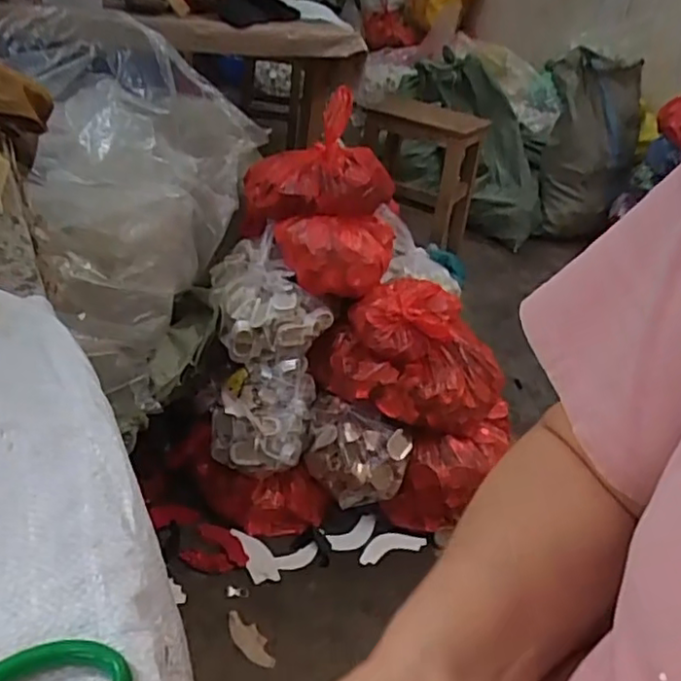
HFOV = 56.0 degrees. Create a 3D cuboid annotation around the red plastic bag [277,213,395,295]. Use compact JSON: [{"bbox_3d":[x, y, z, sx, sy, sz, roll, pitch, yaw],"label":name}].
[{"bbox_3d":[0.006,-0.168,1.173,0.230,0.111,0.151,-2,35,-17],"label":"red plastic bag"}]

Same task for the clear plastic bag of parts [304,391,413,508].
[{"bbox_3d":[0.023,0.210,1.166,0.191,0.122,0.120,19,35,13],"label":"clear plastic bag of parts"}]

